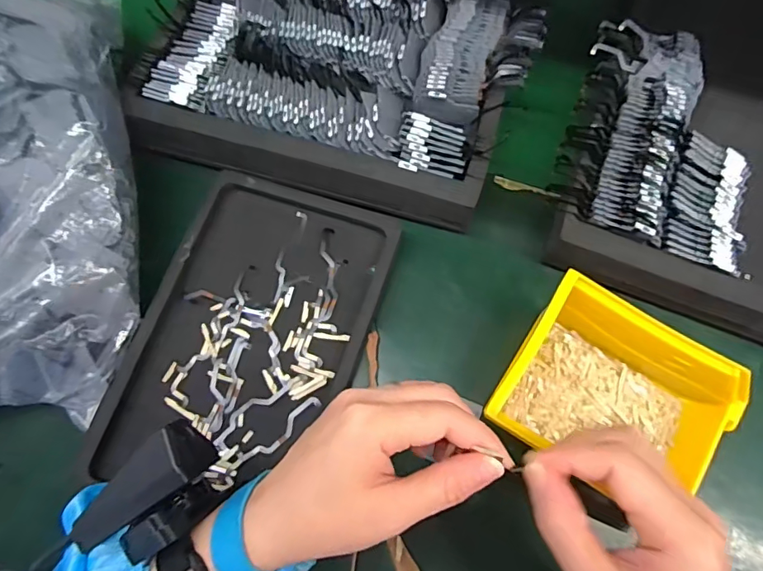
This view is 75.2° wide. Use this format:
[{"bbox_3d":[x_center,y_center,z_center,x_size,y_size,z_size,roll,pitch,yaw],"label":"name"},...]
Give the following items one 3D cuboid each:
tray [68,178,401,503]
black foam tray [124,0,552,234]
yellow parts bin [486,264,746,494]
[{"bbox_3d":[-0.095,0.035,0.365,0.159,0.022,0.232,18,72,8],"label":"tray"},{"bbox_3d":[-0.008,-0.272,0.450,0.306,0.057,0.437,17,71,7],"label":"black foam tray"},{"bbox_3d":[0.147,0.076,0.320,0.140,0.075,0.107,31,74,12],"label":"yellow parts bin"}]

